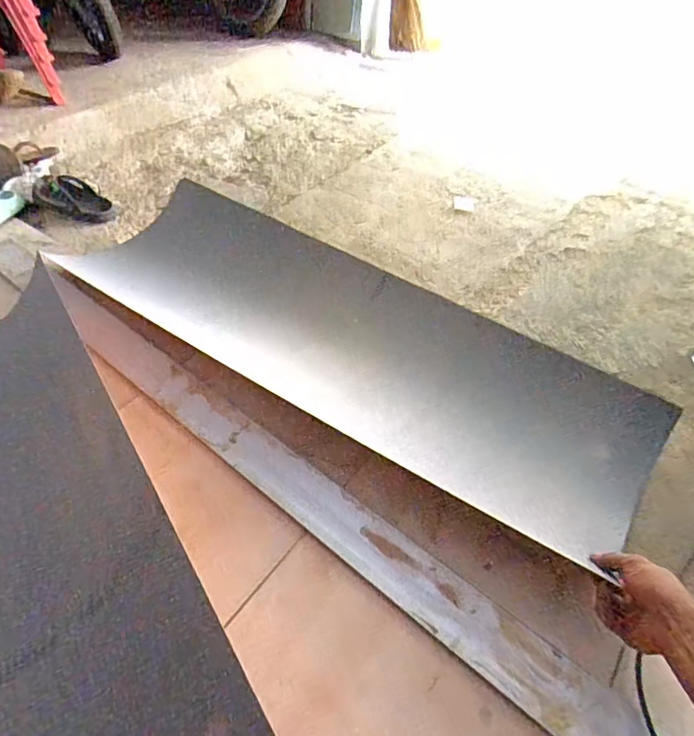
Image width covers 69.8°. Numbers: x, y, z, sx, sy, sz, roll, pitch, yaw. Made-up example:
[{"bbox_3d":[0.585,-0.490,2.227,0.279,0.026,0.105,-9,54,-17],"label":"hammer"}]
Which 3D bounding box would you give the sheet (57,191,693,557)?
[{"bbox_3d":[-0.015,-0.068,0.932,1.112,0.110,0.370,28,52,21],"label":"sheet"}]

